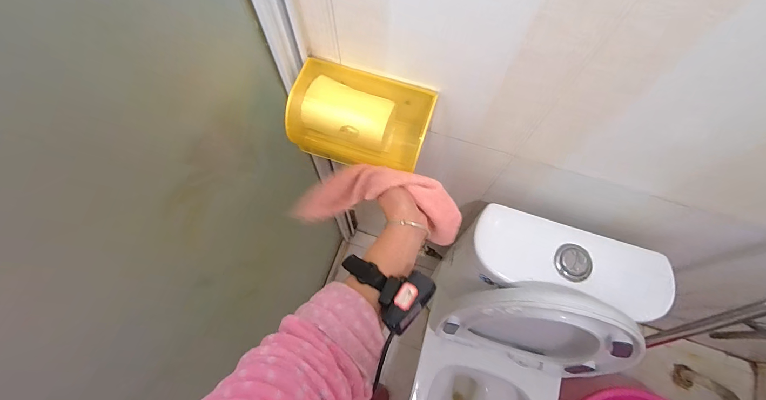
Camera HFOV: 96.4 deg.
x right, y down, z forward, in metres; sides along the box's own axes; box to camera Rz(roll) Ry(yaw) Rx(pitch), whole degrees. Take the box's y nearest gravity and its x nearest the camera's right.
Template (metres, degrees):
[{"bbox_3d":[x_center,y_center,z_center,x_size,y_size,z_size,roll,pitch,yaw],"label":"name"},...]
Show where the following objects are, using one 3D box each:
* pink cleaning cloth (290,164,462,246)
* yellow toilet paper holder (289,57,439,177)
[{"bbox_3d":[-0.013,0.005,0.530,0.257,0.129,0.073,6,70,13],"label":"pink cleaning cloth"},{"bbox_3d":[-0.028,-0.122,0.534,0.193,0.134,0.116,16,71,5],"label":"yellow toilet paper holder"}]

